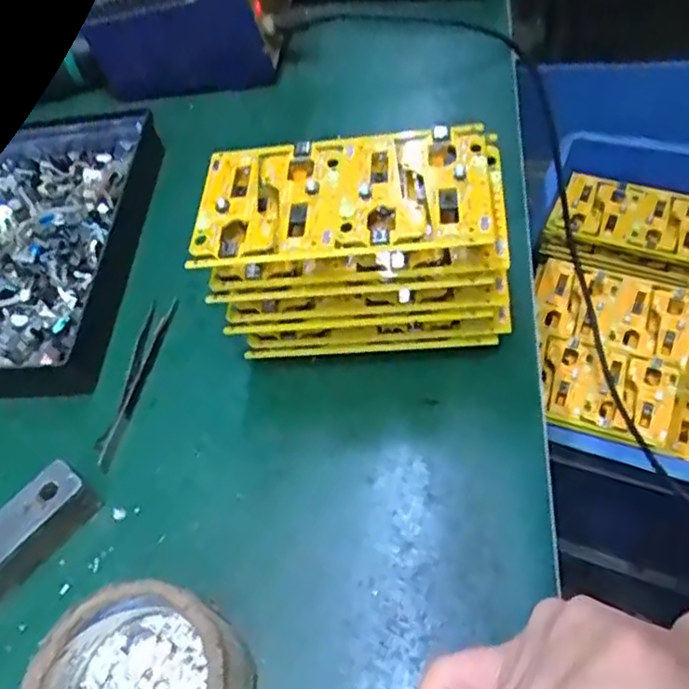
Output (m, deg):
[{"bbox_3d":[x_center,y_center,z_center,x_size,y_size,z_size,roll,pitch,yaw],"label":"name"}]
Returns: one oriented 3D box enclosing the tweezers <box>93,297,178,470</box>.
[{"bbox_3d":[-0.128,0.021,0.413,0.017,0.007,0.113,5,57,16],"label":"tweezers"}]

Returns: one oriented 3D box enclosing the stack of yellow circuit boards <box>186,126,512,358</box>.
[{"bbox_3d":[0.007,-0.044,0.365,0.147,0.113,0.076,-4,55,10],"label":"stack of yellow circuit boards"}]

